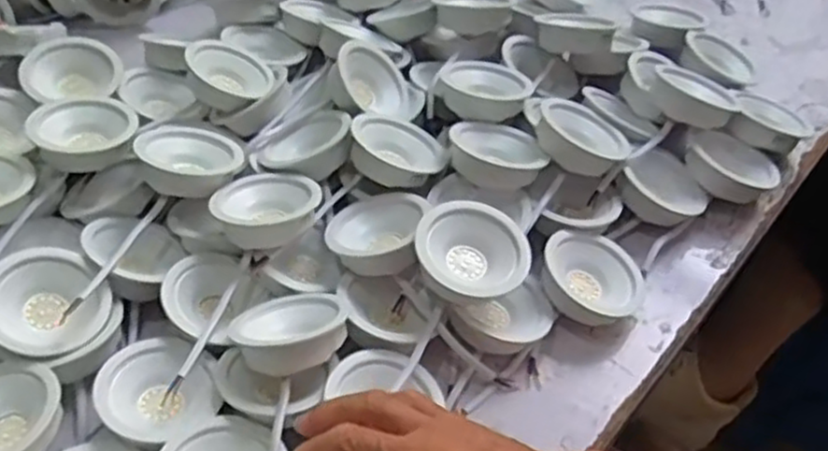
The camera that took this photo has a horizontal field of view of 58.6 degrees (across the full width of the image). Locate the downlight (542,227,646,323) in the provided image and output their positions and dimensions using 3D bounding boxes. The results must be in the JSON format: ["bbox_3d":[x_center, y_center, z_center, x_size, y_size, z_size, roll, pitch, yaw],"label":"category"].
[{"bbox_3d":[0.120,0.036,0.499,0.067,0.034,0.061,20,53,15],"label":"downlight"}]

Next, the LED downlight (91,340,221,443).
[{"bbox_3d":[-0.152,0.098,0.438,0.066,0.030,0.066,-13,52,-12],"label":"LED downlight"}]

